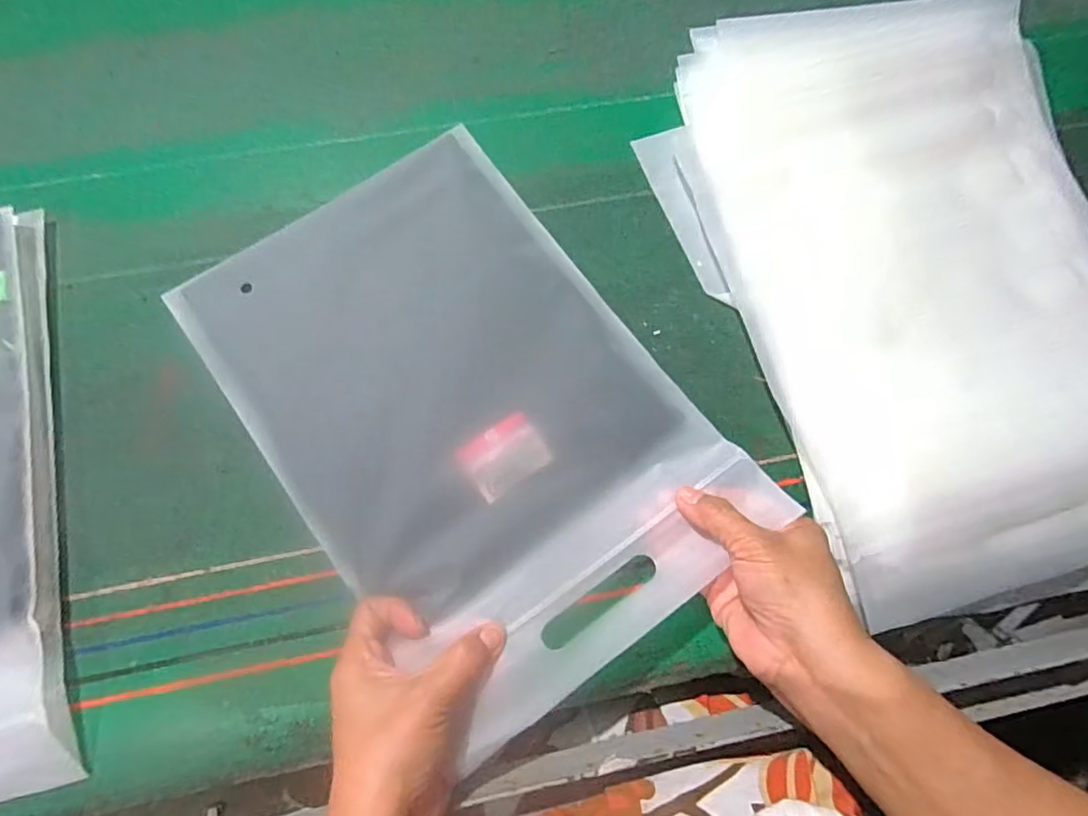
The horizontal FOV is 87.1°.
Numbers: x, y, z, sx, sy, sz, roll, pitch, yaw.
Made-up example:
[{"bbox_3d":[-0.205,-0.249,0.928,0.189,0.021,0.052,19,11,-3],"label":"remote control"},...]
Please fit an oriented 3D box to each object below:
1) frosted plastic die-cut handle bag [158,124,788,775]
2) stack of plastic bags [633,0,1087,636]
[{"bbox_3d":[-0.054,-0.007,0.370,0.235,0.018,0.363,-35,77,-10],"label":"frosted plastic die-cut handle bag"},{"bbox_3d":[0.273,-0.097,0.401,0.294,0.041,0.433,-17,78,-5],"label":"stack of plastic bags"}]

